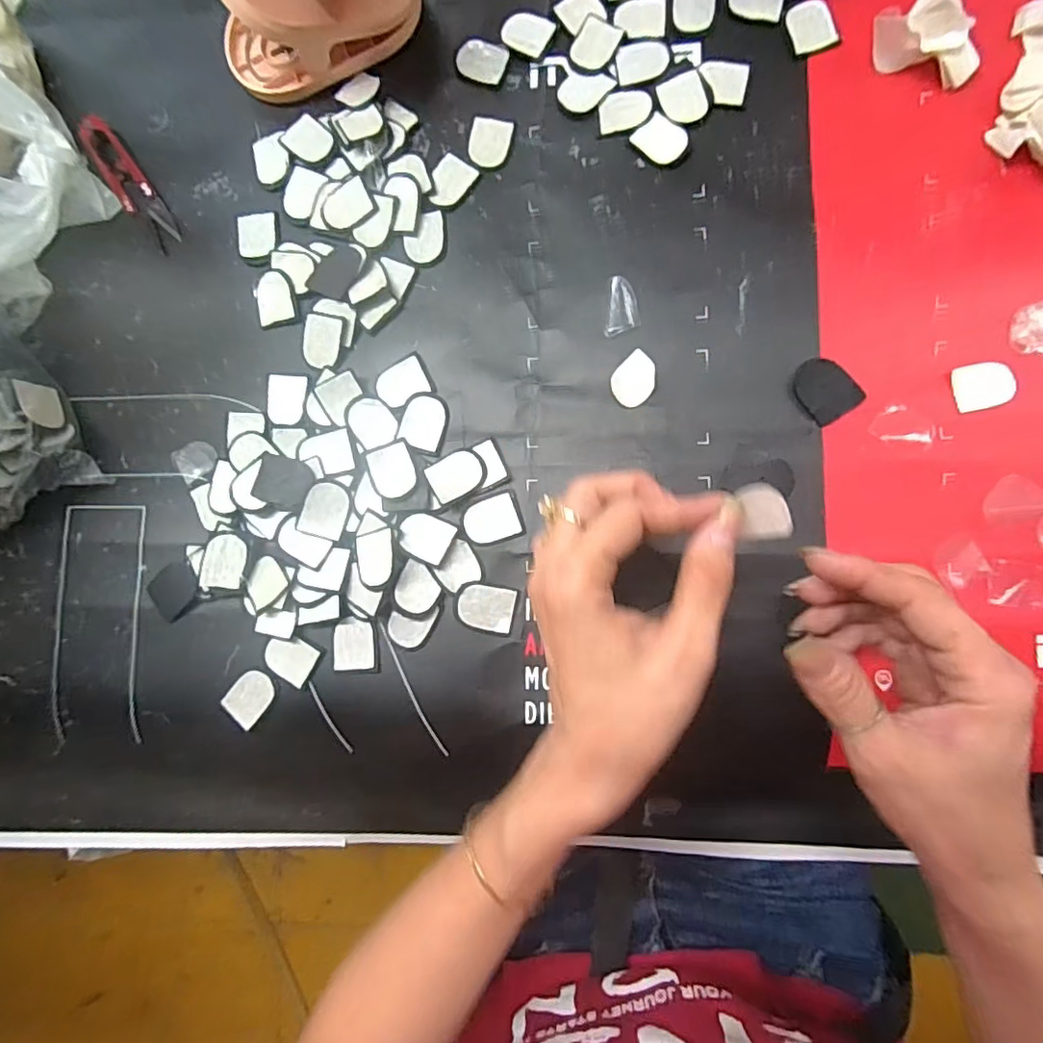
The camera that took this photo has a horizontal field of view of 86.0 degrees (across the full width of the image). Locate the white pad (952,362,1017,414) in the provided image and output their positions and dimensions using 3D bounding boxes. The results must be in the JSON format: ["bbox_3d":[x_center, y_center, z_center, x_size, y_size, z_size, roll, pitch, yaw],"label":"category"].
[{"bbox_3d":[0.242,-0.071,0.291,0.029,0.004,0.024,-10,85,6],"label":"white pad"}]

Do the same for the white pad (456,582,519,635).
[{"bbox_3d":[-0.020,0.048,0.311,0.032,0.004,0.026,10,86,-1],"label":"white pad"}]

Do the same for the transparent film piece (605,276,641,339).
[{"bbox_3d":[0.056,-0.120,0.313,0.019,0.009,0.029,-5,85,6],"label":"transparent film piece"}]

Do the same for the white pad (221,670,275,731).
[{"bbox_3d":[-0.157,0.101,0.322,0.023,0.004,0.031,37,91,8],"label":"white pad"}]

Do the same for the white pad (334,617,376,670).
[{"bbox_3d":[-0.096,0.070,0.319,0.024,0.004,0.029,-5,85,6],"label":"white pad"}]

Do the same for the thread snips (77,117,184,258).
[{"bbox_3d":[-0.251,-0.216,0.355,0.022,0.009,0.099,-35,83,3],"label":"thread snips"}]

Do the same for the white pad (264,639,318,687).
[{"bbox_3d":[-0.133,0.079,0.321,0.027,0.004,0.024,26,89,8],"label":"white pad"}]

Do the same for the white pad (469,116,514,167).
[{"bbox_3d":[-0.019,-0.226,0.334,0.024,0.004,0.029,11,87,7],"label":"white pad"}]

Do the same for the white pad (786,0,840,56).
[{"bbox_3d":[0.164,-0.282,0.318,0.024,0.004,0.028,-17,84,5],"label":"white pad"}]

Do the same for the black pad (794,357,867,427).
[{"bbox_3d":[0.163,-0.071,0.301,0.028,0.004,0.034,-33,83,3],"label":"black pad"}]

